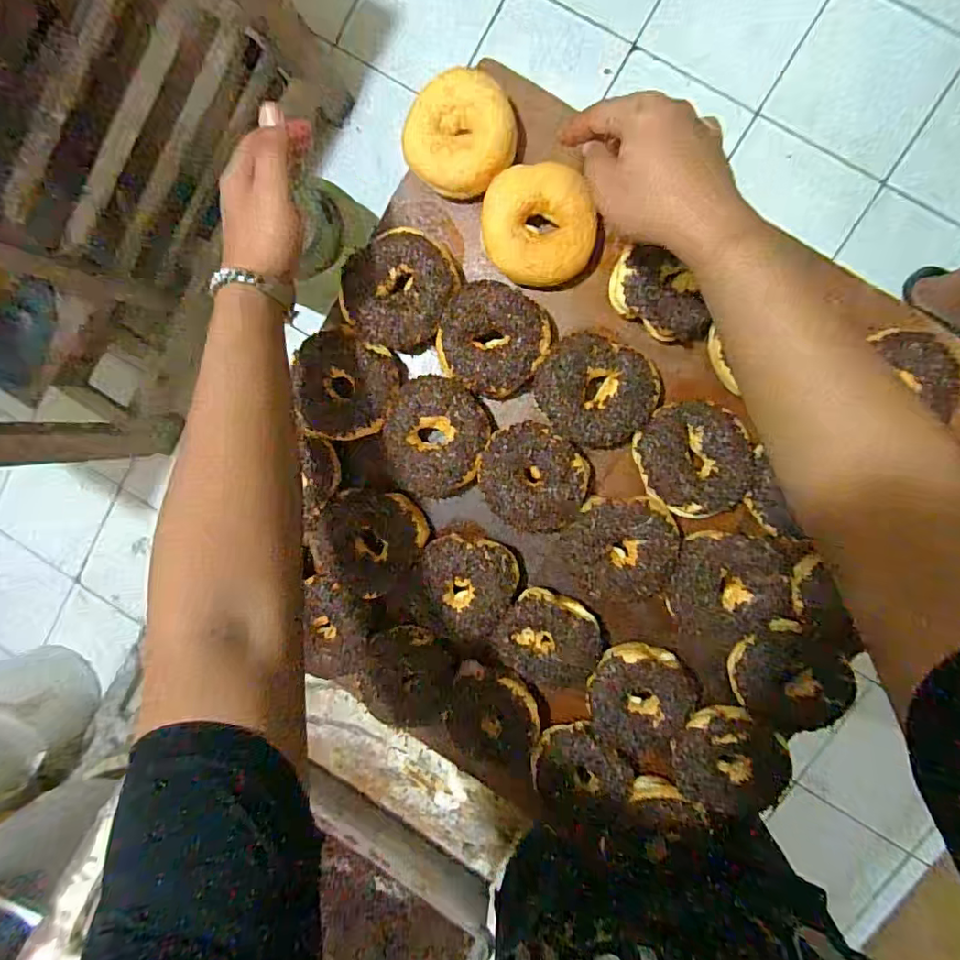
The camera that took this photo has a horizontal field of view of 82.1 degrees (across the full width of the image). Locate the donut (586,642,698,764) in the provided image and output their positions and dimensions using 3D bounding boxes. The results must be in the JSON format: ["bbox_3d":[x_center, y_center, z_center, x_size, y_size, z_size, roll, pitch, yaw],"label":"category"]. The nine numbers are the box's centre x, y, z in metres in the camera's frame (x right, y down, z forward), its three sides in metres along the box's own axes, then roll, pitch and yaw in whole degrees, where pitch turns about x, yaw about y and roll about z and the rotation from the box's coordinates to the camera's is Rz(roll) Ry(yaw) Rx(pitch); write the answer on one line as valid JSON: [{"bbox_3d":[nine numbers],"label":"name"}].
[{"bbox_3d":[0.142,0.200,0.497,0.095,0.027,0.100,1,96,7],"label":"donut"}]

